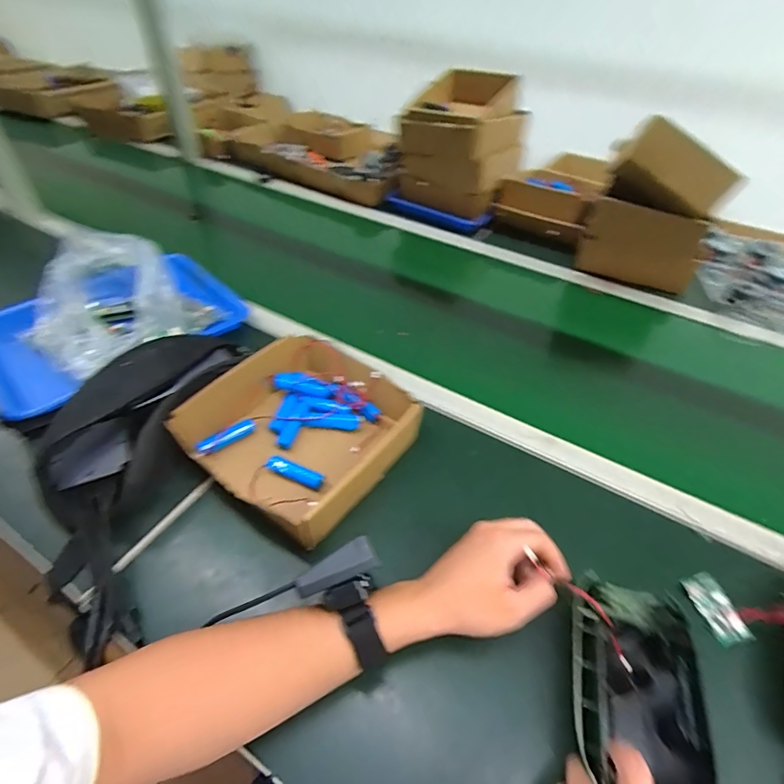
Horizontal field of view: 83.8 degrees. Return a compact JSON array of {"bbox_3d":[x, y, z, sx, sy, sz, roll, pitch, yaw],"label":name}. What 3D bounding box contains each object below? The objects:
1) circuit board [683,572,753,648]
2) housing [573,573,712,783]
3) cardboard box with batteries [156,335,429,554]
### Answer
[{"bbox_3d":[0.311,0.207,0.419,0.032,0.006,0.062,-3,46,-6],"label":"circuit board"},{"bbox_3d":[0.198,0.233,0.357,0.096,0.028,0.157,12,47,8],"label":"housing"},{"bbox_3d":[-0.103,0.040,0.517,0.215,0.068,0.208,27,51,21],"label":"cardboard box with batteries"}]

